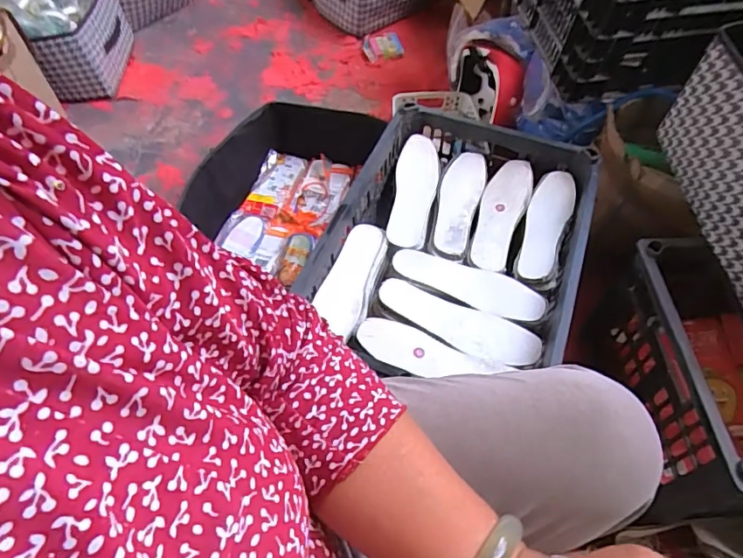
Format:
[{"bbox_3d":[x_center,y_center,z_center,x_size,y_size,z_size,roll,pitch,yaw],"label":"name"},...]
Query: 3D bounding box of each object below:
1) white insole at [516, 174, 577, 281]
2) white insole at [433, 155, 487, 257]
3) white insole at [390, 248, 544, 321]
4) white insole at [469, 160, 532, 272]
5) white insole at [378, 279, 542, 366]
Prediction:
[{"bbox_3d":[0.271,-0.086,0.783,0.062,0.031,0.208,17,56,13],"label":"white insole"},{"bbox_3d":[0.139,-0.129,0.817,0.066,0.008,0.215,14,55,11],"label":"white insole"},{"bbox_3d":[0.138,0.005,0.732,0.220,0.005,0.073,19,57,14],"label":"white insole"},{"bbox_3d":[0.206,-0.105,0.803,0.071,0.022,0.228,17,56,13],"label":"white insole"},{"bbox_3d":[0.116,0.061,0.691,0.224,0.010,0.068,20,57,15],"label":"white insole"}]

